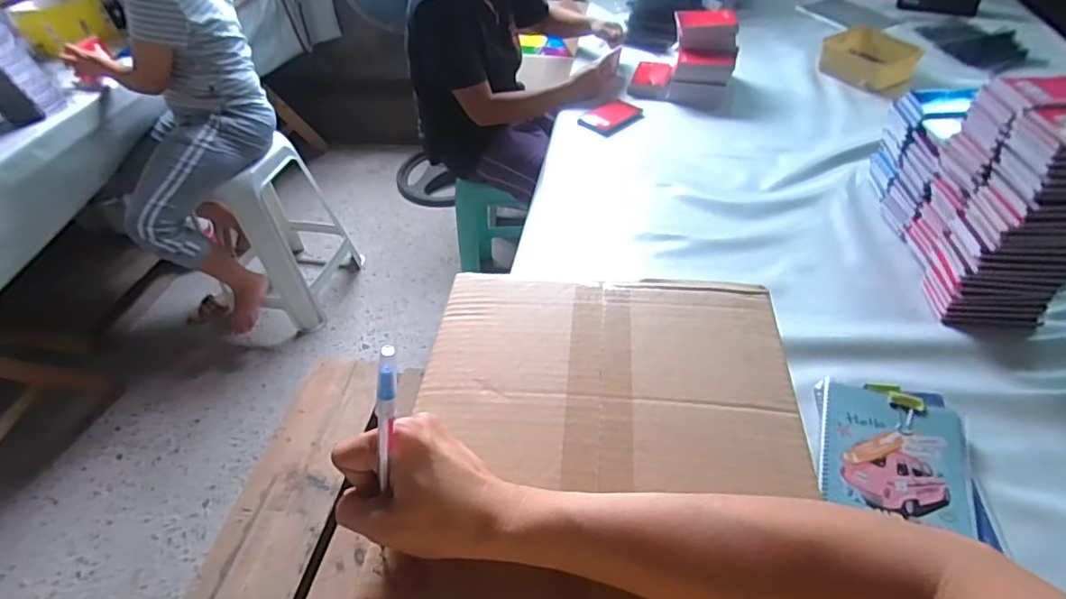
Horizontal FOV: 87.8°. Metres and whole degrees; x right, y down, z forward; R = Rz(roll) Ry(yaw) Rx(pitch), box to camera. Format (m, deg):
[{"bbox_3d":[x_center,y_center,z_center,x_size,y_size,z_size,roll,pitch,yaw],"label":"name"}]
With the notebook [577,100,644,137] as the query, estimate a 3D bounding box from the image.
[{"bbox_3d":[0.184,-0.441,1.341,0.133,0.017,0.102,-31,50,-21],"label":"notebook"}]

